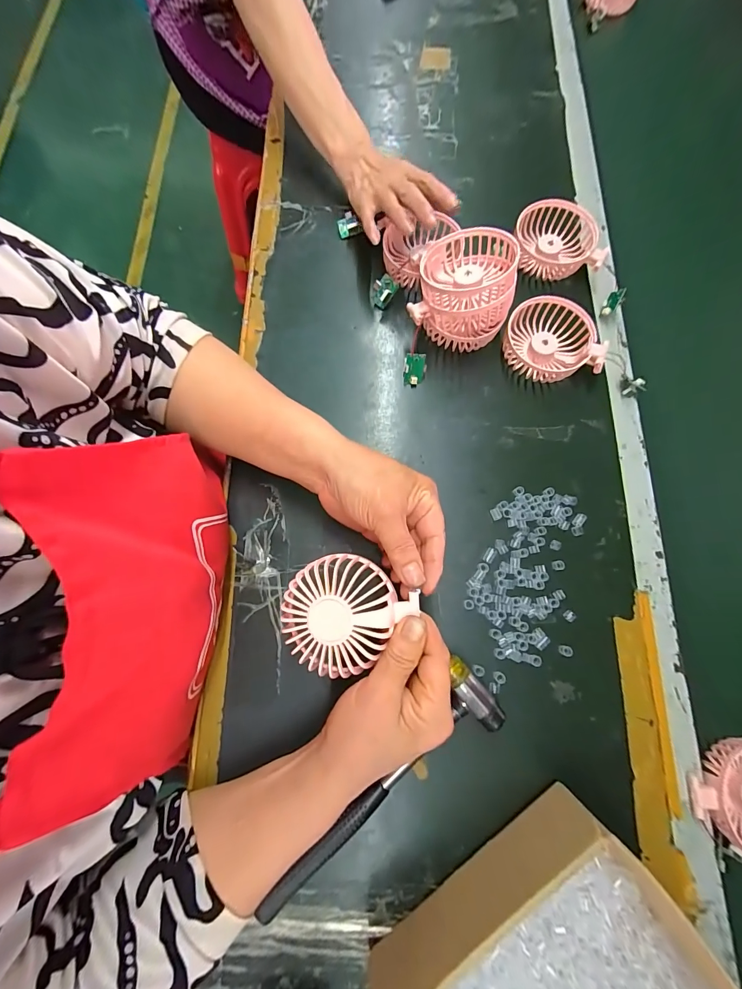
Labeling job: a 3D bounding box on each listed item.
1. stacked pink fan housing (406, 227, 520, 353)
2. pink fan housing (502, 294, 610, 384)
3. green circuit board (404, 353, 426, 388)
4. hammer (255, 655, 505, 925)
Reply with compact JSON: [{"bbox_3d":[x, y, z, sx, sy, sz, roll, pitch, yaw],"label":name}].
[{"bbox_3d":[0.096,-0.210,0.379,0.093,0.087,0.093,0,76,0],"label":"stacked pink fan housing"},{"bbox_3d":[0.191,-0.160,0.391,0.087,0.034,0.096,-15,77,-3],"label":"pink fan housing"},{"bbox_3d":[0.048,-0.134,0.394,0.023,0.007,0.035,-1,120,-9],"label":"green circuit board"},{"bbox_3d":[0.003,0.233,0.297,0.232,0.023,0.058,-37,79,-8],"label":"hammer"}]

